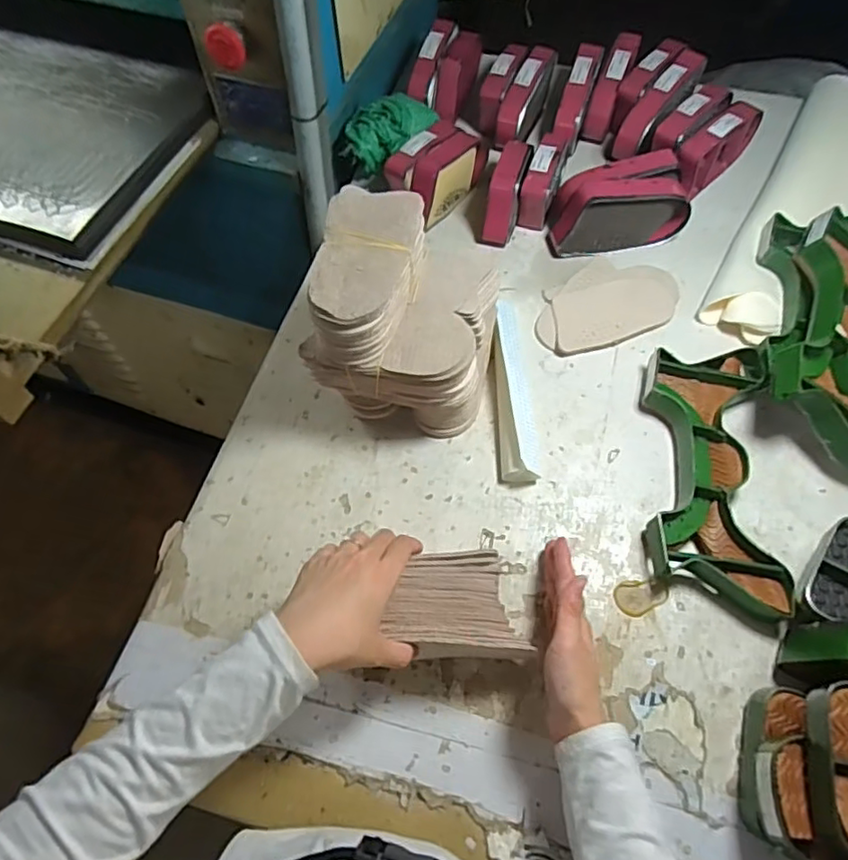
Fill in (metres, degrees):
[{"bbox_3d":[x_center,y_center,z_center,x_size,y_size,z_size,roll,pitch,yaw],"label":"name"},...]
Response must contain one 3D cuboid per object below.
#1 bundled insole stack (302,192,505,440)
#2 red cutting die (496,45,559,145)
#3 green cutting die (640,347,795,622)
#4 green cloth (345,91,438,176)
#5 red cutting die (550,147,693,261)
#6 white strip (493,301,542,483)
[{"bbox_3d":[-0.015,-0.101,0.575,0.155,0.173,0.148,11,62,7],"label":"bundled insole stack"},{"bbox_3d":[0.135,-0.436,0.810,0.035,0.078,0.153,22,63,12],"label":"red cutting die"},{"bbox_3d":[0.274,0.031,0.579,0.116,0.034,0.272,8,61,5],"label":"green cutting die"},{"bbox_3d":[-0.040,-0.381,0.764,0.126,0.053,0.059,-29,65,-15],"label":"green cloth"},{"bbox_3d":[0.227,-0.266,0.712,0.153,0.084,0.063,-11,61,-5],"label":"red cutting die"},{"bbox_3d":[0.091,-0.047,0.625,0.039,0.045,0.206,-2,61,-1],"label":"white strip"}]

